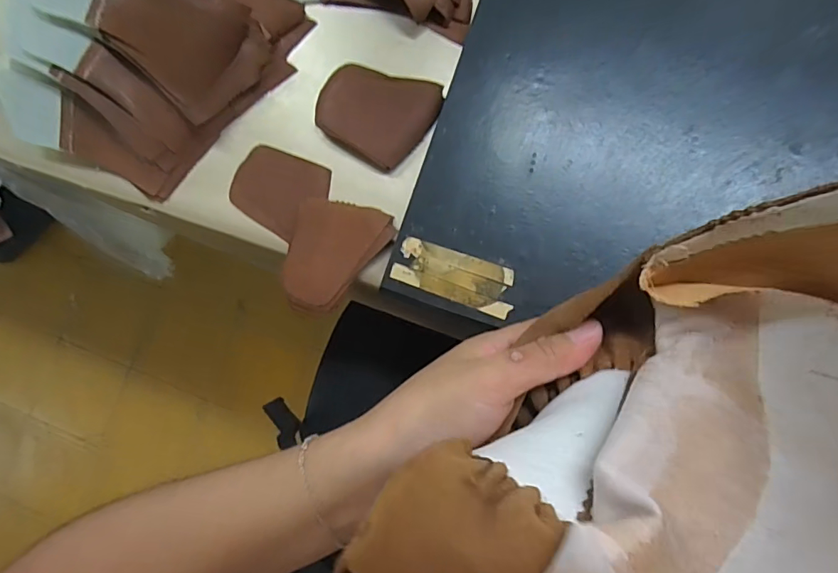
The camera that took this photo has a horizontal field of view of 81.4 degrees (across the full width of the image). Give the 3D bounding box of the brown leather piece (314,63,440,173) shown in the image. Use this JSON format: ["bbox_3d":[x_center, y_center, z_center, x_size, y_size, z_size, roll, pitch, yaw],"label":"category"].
[{"bbox_3d":[-0.032,-0.131,0.358,0.084,0.006,0.069,36,90,8],"label":"brown leather piece"}]

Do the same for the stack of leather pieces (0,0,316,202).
[{"bbox_3d":[-0.208,-0.176,0.355,0.160,0.061,0.204,42,91,8],"label":"stack of leather pieces"}]

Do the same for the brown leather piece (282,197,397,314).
[{"bbox_3d":[-0.060,-0.020,0.348,0.071,0.012,0.080,13,87,8],"label":"brown leather piece"}]

